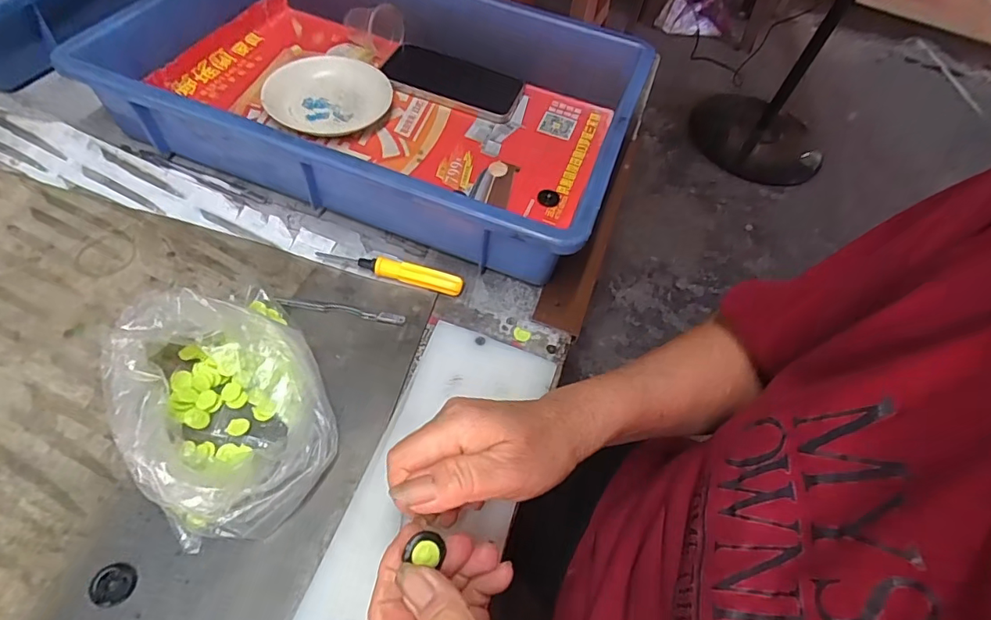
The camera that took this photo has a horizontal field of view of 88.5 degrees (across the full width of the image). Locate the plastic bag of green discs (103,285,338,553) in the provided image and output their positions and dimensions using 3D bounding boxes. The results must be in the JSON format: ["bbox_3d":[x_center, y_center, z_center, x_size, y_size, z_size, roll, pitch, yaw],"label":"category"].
[{"bbox_3d":[-0.159,0.049,0.301,0.104,0.047,0.154,-25,64,-23],"label":"plastic bag of green discs"}]

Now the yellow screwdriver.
[{"bbox_3d":[-0.084,-0.033,0.403,0.117,0.013,0.013,14,55,0],"label":"yellow screwdriver"}]

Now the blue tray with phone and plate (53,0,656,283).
[{"bbox_3d":[-0.097,-0.208,0.480,0.434,0.107,0.295,21,56,5],"label":"blue tray with phone and plate"}]

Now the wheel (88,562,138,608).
[{"bbox_3d":[-0.202,0.145,0.269,0.019,0.006,0.020,4,56,-6],"label":"wheel"}]

